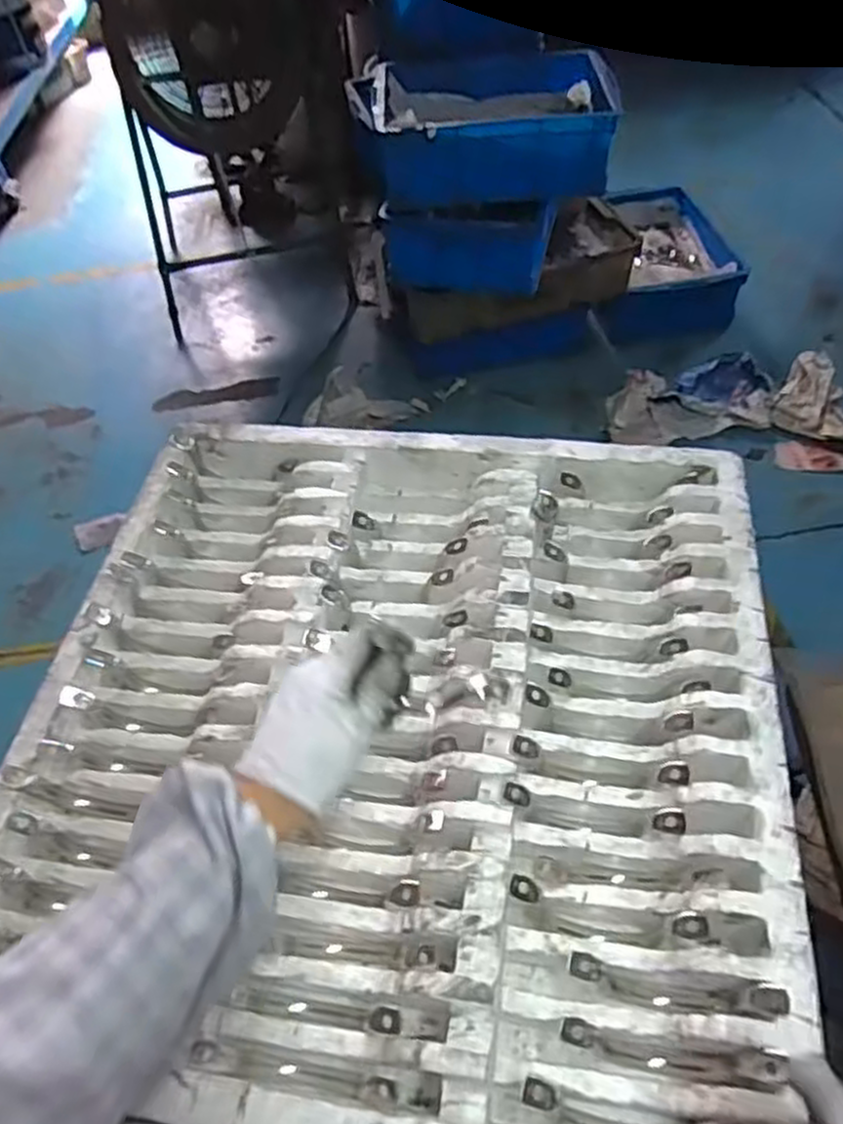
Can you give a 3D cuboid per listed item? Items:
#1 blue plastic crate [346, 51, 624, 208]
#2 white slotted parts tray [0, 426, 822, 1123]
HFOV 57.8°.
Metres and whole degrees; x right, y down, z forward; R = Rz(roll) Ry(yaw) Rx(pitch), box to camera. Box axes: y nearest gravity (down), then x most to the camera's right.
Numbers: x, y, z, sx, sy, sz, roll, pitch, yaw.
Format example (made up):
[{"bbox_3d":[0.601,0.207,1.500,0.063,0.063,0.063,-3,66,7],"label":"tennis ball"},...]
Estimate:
[{"bbox_3d":[0.145,-0.948,1.652,0.508,0.191,0.372,0,53,5],"label":"blue plastic crate"},{"bbox_3d":[-0.017,0.117,0.582,0.530,0.067,0.535,5,54,8],"label":"white slotted parts tray"}]

